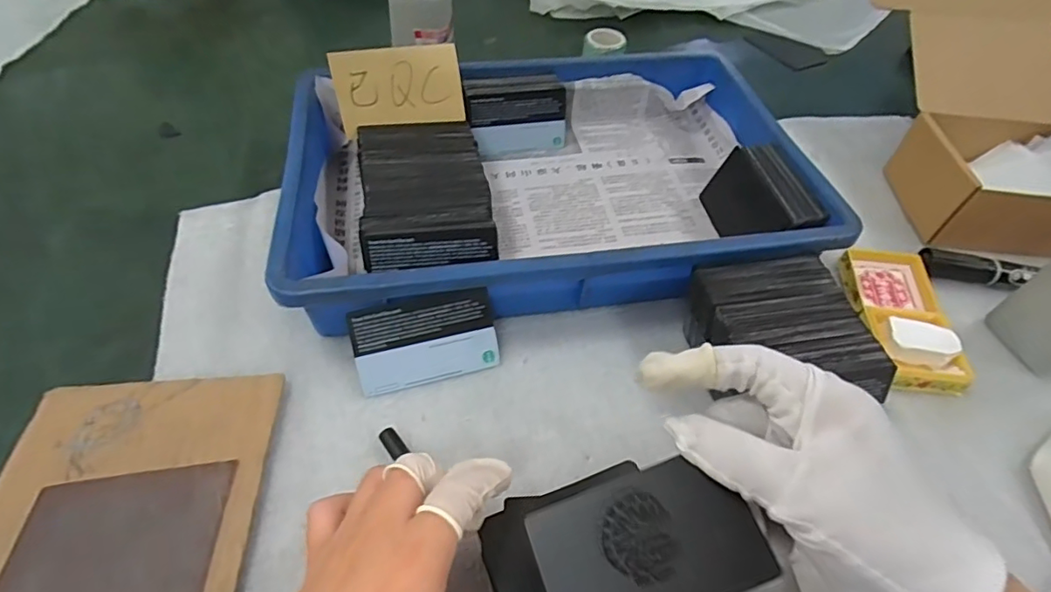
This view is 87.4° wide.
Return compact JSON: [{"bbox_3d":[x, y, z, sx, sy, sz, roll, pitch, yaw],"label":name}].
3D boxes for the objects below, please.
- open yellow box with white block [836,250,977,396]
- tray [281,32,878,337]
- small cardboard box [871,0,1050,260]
[{"bbox_3d":[0.259,0.009,0.380,0.055,0.022,0.118,6,51,1],"label":"open yellow box with white block"},{"bbox_3d":[0.016,-0.091,0.423,0.363,0.066,0.240,-6,52,-9],"label":"tray"},{"bbox_3d":[0.393,-0.153,0.441,0.165,0.139,0.229,-2,51,-5],"label":"small cardboard box"}]

